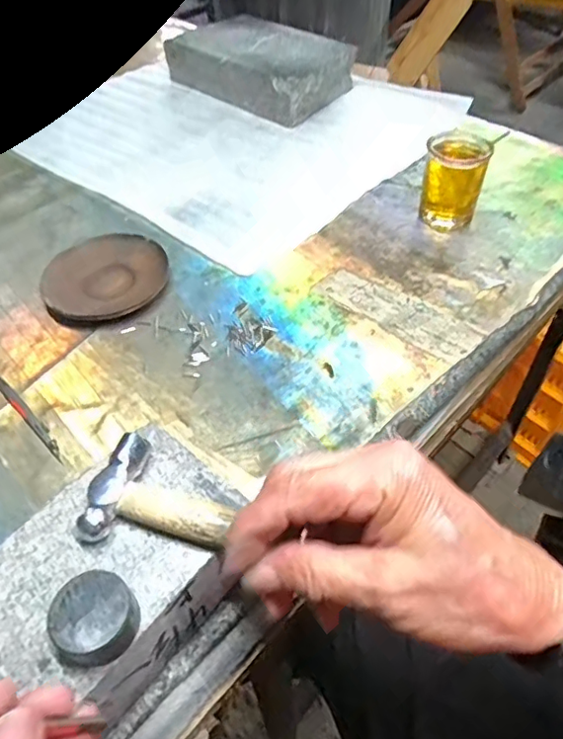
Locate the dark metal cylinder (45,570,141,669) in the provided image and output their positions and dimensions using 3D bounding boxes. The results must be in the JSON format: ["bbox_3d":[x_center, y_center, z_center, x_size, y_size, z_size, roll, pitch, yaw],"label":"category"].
[{"bbox_3d":[-0.089,0.118,0.264,0.038,0.022,0.035,-1,49,1],"label":"dark metal cylinder"}]

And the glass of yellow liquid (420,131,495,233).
[{"bbox_3d":[0.173,-0.189,0.562,0.056,0.080,0.060,12,50,13],"label":"glass of yellow liquid"}]

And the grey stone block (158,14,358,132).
[{"bbox_3d":[-0.023,-0.442,0.803,0.249,0.061,0.159,35,58,28],"label":"grey stone block"}]

